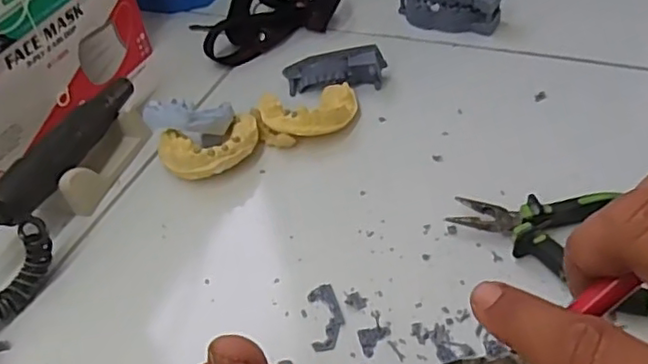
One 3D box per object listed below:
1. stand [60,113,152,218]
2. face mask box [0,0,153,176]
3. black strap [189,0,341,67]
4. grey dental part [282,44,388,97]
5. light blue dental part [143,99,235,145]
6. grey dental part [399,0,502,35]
[{"bbox_3d":[-0.159,-0.019,0.445,0.026,0.032,0.091,13,48,20],"label":"stand"},{"bbox_3d":[-0.232,-0.089,0.487,0.090,0.078,0.210,19,50,25],"label":"face mask box"},{"bbox_3d":[-0.058,-0.161,0.580,0.136,0.029,0.102,-25,47,-17],"label":"black strap"},{"bbox_3d":[0.008,-0.088,0.492,0.078,0.031,0.021,0,45,7],"label":"grey dental part"},{"bbox_3d":[-0.094,-0.044,0.436,0.061,0.027,0.033,4,43,-11],"label":"light blue dental part"},{"bbox_3d":[0.106,-0.151,0.542,0.088,0.037,0.025,14,48,21],"label":"grey dental part"}]

